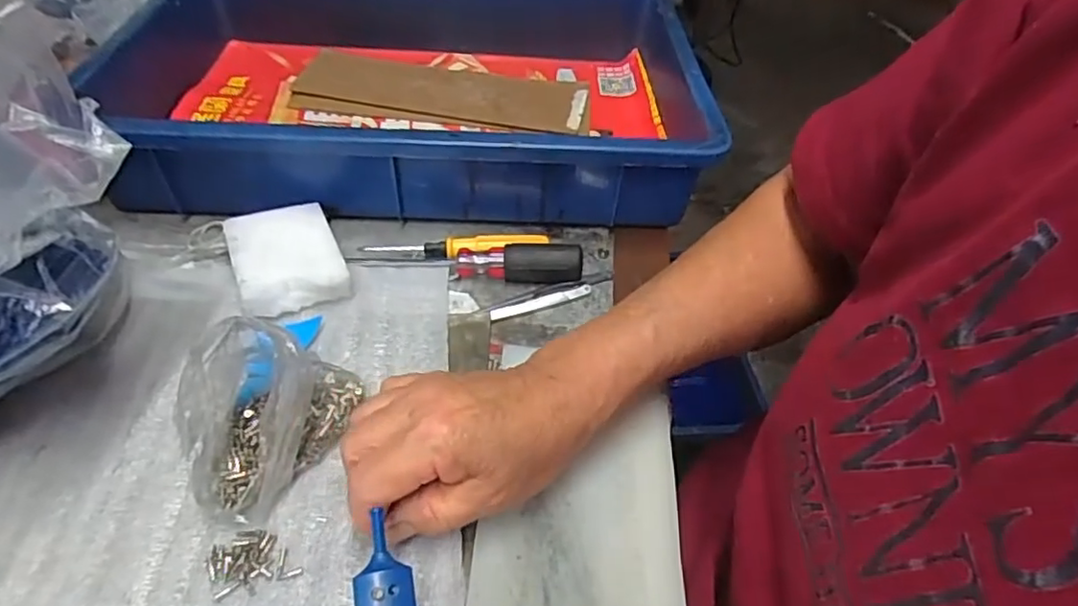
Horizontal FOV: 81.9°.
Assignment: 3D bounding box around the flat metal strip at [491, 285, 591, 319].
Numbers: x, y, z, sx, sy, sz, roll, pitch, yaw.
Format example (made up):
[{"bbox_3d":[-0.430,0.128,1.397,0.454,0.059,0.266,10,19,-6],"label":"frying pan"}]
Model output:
[{"bbox_3d":[0.002,-0.001,0.390,0.067,0.005,0.007,-14,49,-17],"label":"flat metal strip"}]

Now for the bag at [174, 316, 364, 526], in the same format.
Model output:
[{"bbox_3d":[-0.129,0.047,0.283,0.049,0.068,0.083,13,47,8],"label":"bag"}]

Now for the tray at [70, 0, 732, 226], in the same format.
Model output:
[{"bbox_3d":[-0.089,-0.178,0.493,0.434,0.072,0.297,2,46,-5],"label":"tray"}]

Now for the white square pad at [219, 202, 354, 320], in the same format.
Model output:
[{"bbox_3d":[-0.152,-0.026,0.376,0.059,0.025,0.076,-17,50,-20],"label":"white square pad"}]

